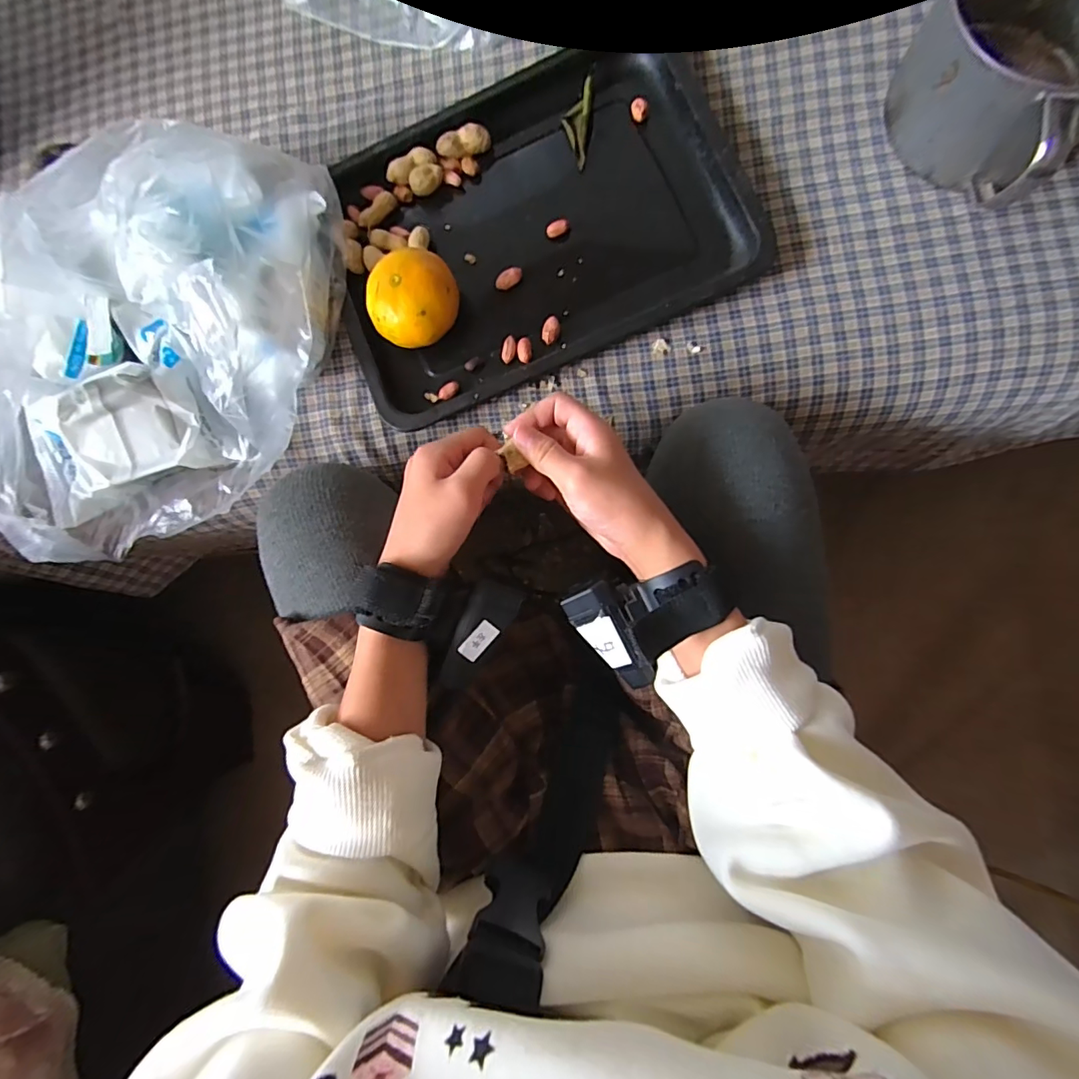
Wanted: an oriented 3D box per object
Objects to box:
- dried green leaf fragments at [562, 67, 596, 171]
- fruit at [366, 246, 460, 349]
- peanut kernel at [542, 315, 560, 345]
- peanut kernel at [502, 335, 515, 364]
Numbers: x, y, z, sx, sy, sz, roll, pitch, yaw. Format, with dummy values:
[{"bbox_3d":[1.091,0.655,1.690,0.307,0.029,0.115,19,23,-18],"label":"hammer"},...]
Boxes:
[{"bbox_3d":[0.029,-0.320,0.382,0.023,0.010,0.074,3,87,6],"label":"dried green leaf fragments"},{"bbox_3d":[-0.090,-0.172,0.364,0.059,0.049,0.066,35,90,7],"label":"fruit"},{"bbox_3d":[0.009,-0.154,0.371,0.012,0.008,0.021,7,88,7],"label":"peanut kernel"},{"bbox_3d":[-0.022,-0.141,0.372,0.010,0.006,0.020,5,88,7],"label":"peanut kernel"}]

